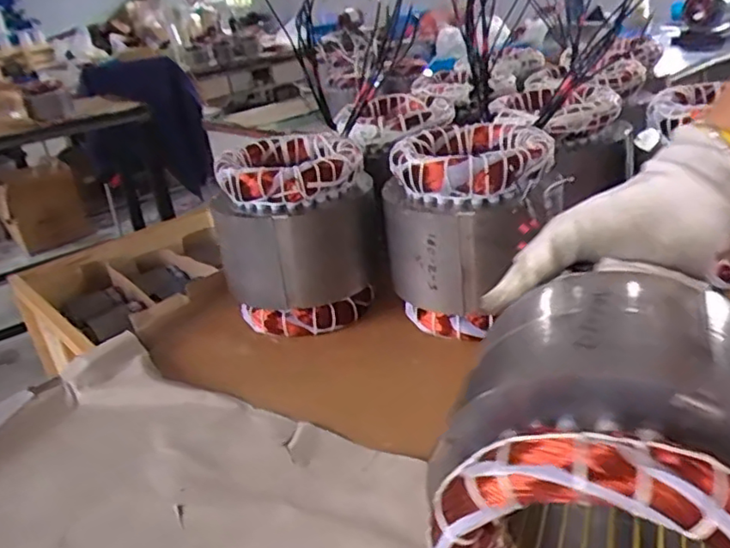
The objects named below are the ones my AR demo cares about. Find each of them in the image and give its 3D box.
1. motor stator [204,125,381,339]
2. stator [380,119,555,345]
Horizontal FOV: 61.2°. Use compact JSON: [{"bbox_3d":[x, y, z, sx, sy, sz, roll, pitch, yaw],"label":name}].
[{"bbox_3d":[-0.067,-0.041,0.598,0.144,0.154,0.128,-19,27,-22],"label":"motor stator"},{"bbox_3d":[0.086,-0.041,0.547,0.130,0.151,0.146,-6,25,5],"label":"stator"}]

